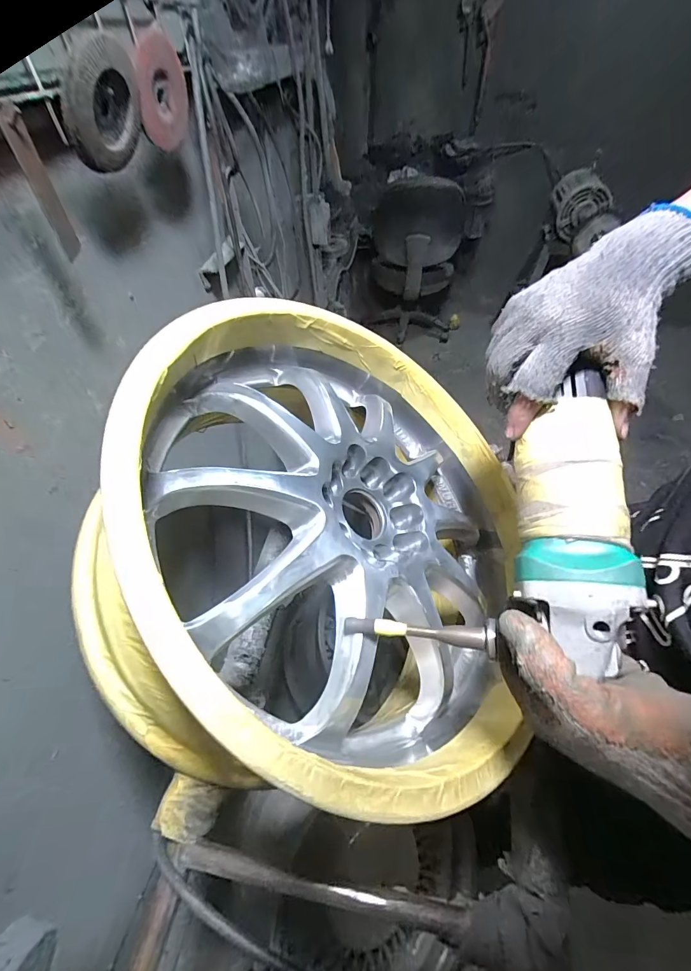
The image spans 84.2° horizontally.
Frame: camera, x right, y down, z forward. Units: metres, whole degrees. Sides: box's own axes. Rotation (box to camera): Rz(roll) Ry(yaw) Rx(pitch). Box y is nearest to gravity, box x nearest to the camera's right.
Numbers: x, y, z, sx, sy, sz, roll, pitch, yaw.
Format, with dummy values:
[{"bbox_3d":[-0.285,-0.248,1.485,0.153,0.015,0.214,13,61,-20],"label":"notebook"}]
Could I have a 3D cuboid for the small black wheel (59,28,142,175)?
[{"bbox_3d":[-0.226,-0.363,0.362,0.017,0.092,0.103,25,70,-1],"label":"small black wheel"}]

